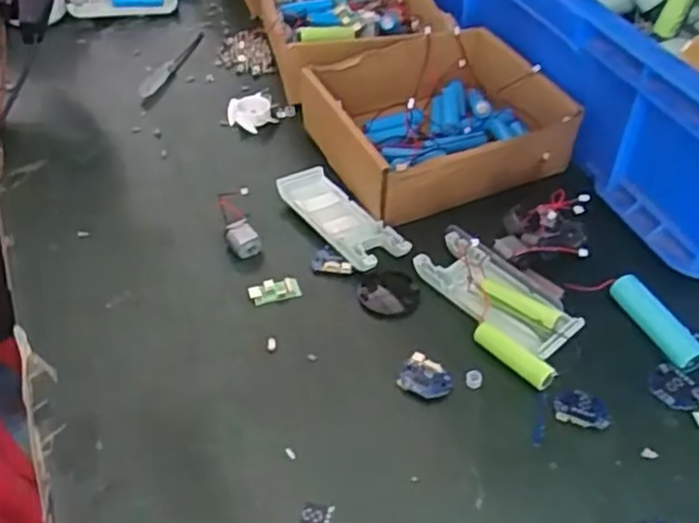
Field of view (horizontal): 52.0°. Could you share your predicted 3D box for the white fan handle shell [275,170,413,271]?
[{"bbox_3d":[-0.006,-0.030,0.491,0.042,0.015,0.102,-28,51,-24],"label":"white fan handle shell"}]

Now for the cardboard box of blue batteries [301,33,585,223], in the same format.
[{"bbox_3d":[0.072,-0.108,0.537,0.165,0.054,0.140,-18,47,-16],"label":"cardboard box of blue batteries"}]

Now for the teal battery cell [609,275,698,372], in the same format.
[{"bbox_3d":[0.181,0.035,0.422,0.017,0.016,0.065,-19,47,-17],"label":"teal battery cell"}]

